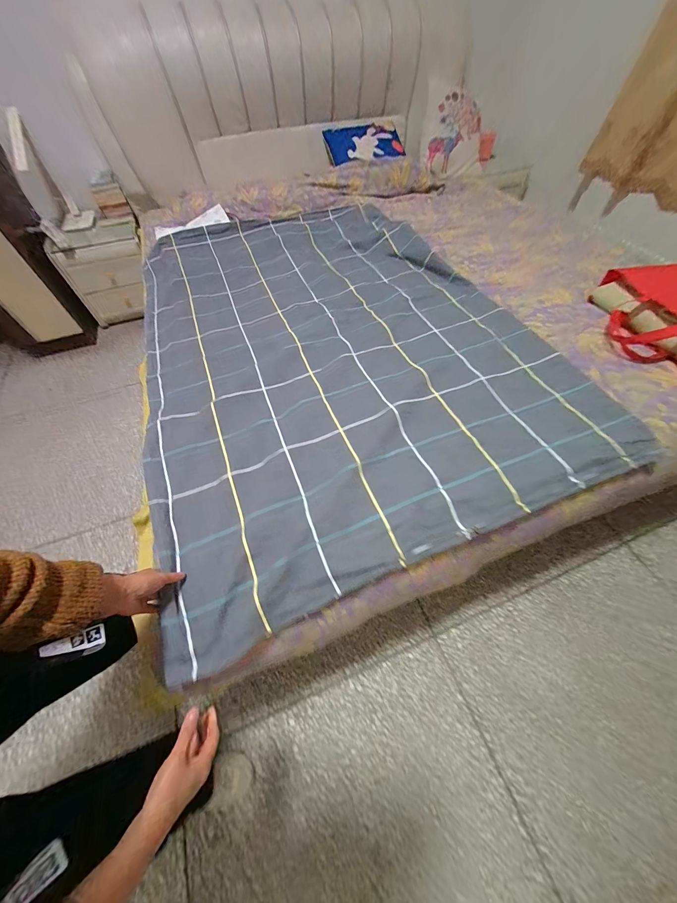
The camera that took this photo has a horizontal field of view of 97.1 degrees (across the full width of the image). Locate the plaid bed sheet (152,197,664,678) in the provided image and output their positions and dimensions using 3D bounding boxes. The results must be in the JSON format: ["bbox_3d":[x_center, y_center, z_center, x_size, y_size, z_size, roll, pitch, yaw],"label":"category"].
[{"bbox_3d":[-0.046,-0.370,0.911,1.073,0.088,1.409,-21,61,-10],"label":"plaid bed sheet"}]

